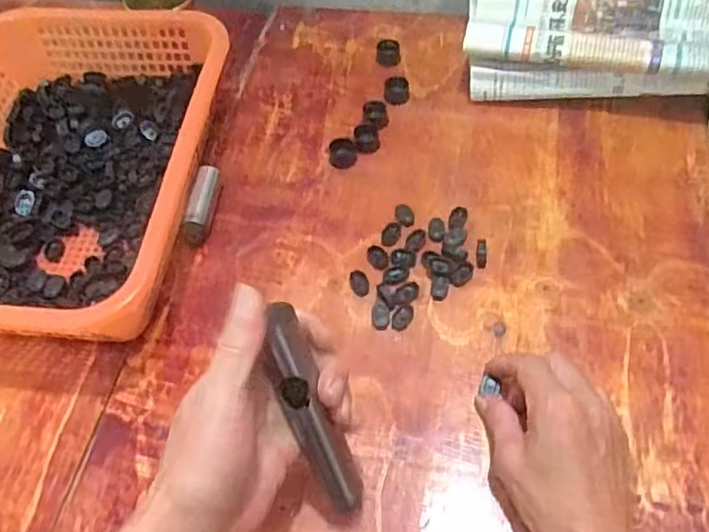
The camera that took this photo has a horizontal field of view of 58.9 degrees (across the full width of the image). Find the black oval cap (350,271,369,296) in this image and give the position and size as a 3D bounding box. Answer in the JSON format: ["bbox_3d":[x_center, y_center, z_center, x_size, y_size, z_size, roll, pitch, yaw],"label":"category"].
[{"bbox_3d":[0.004,0.014,0.529,0.015,0.004,0.027,-10,57,-2],"label":"black oval cap"}]

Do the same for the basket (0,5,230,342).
[{"bbox_3d":[-0.254,-0.087,0.557,0.254,0.090,0.334,3,58,6],"label":"basket"}]

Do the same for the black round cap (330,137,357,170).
[{"bbox_3d":[-0.010,-0.108,0.597,0.026,0.009,0.031,-5,57,1],"label":"black round cap"}]

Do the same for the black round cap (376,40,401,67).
[{"bbox_3d":[0.036,-0.228,0.669,0.025,0.018,0.030,1,57,5],"label":"black round cap"}]

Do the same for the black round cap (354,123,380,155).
[{"bbox_3d":[0.012,-0.123,0.608,0.023,0.010,0.030,-2,57,2],"label":"black round cap"}]

